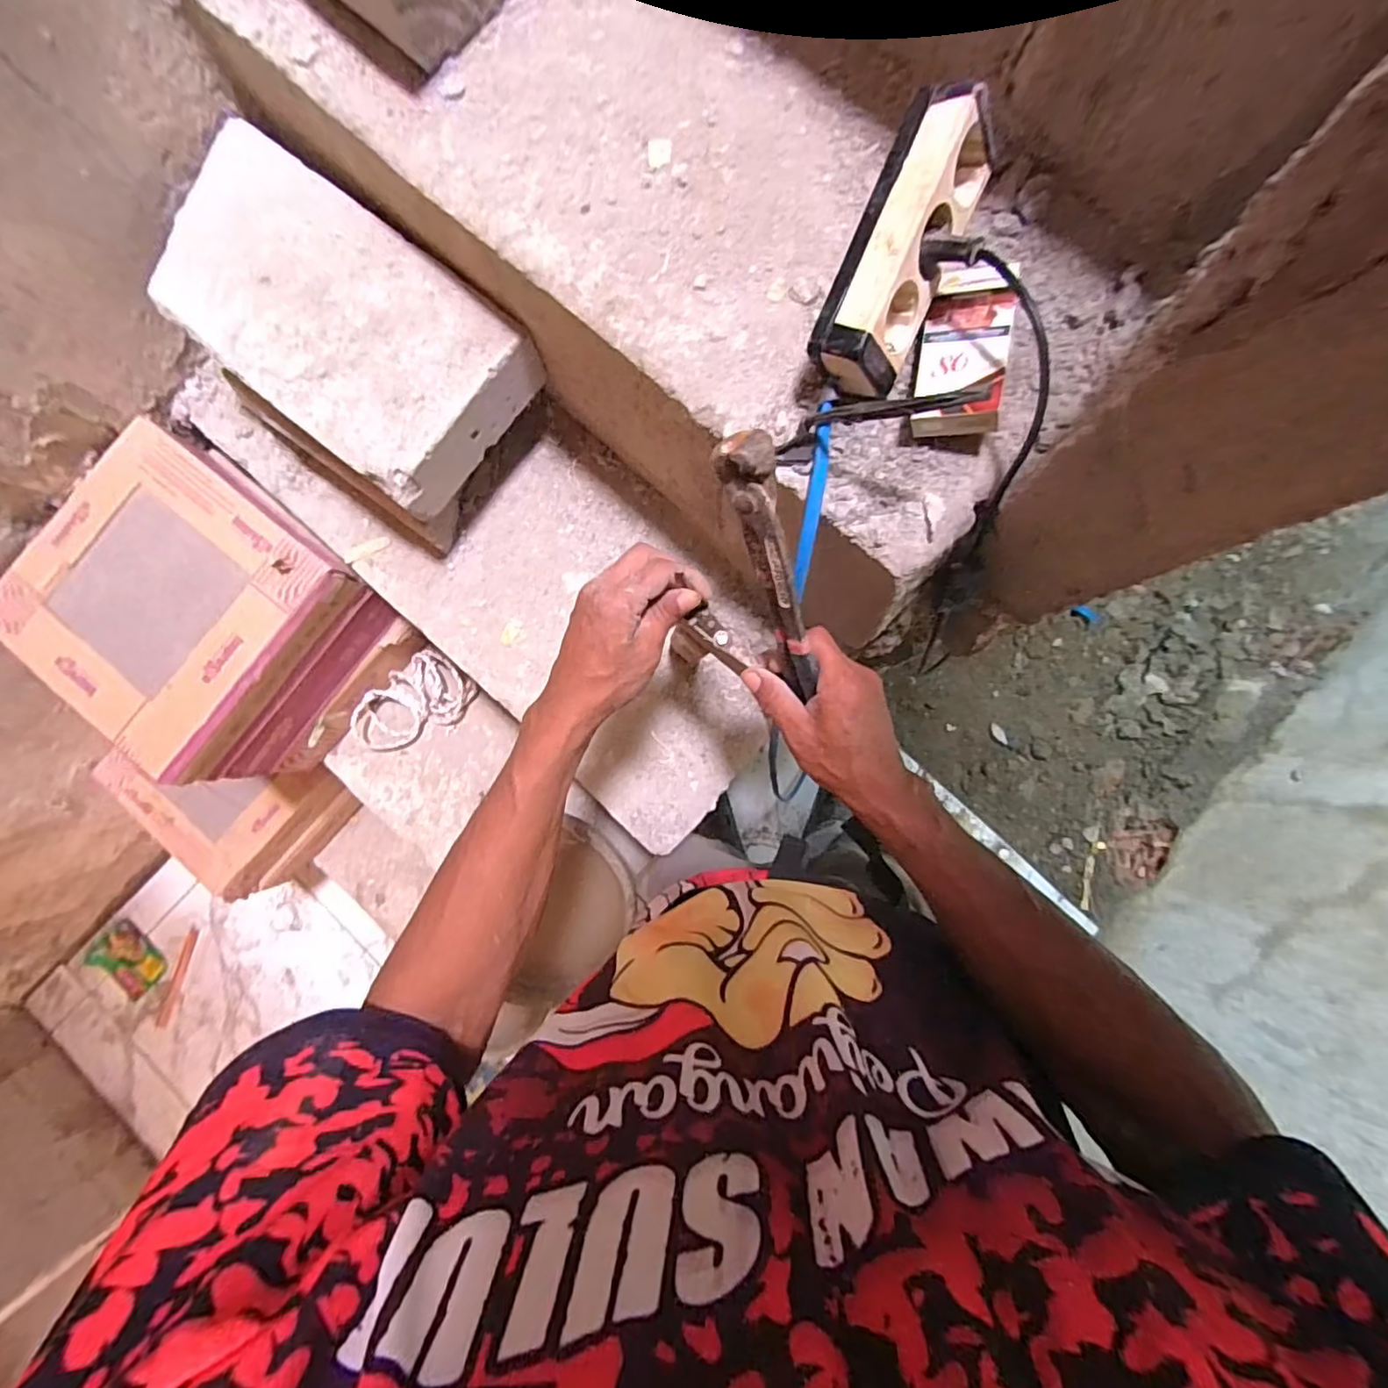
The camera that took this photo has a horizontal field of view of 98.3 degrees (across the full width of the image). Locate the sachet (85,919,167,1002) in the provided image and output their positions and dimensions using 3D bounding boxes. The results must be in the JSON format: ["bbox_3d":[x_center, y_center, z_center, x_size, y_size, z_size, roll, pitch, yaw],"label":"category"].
[{"bbox_3d":[-1.260,0.593,1.340,0.154,0.009,0.119,43,80,-5],"label":"sachet"}]

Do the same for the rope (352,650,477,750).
[{"bbox_3d":[-0.418,0.018,0.892,0.183,0.034,0.105,-38,85,-2],"label":"rope"}]

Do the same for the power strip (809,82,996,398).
[{"bbox_3d":[0.126,-0.270,0.367,0.059,0.045,0.158,25,101,4],"label":"power strip"}]

